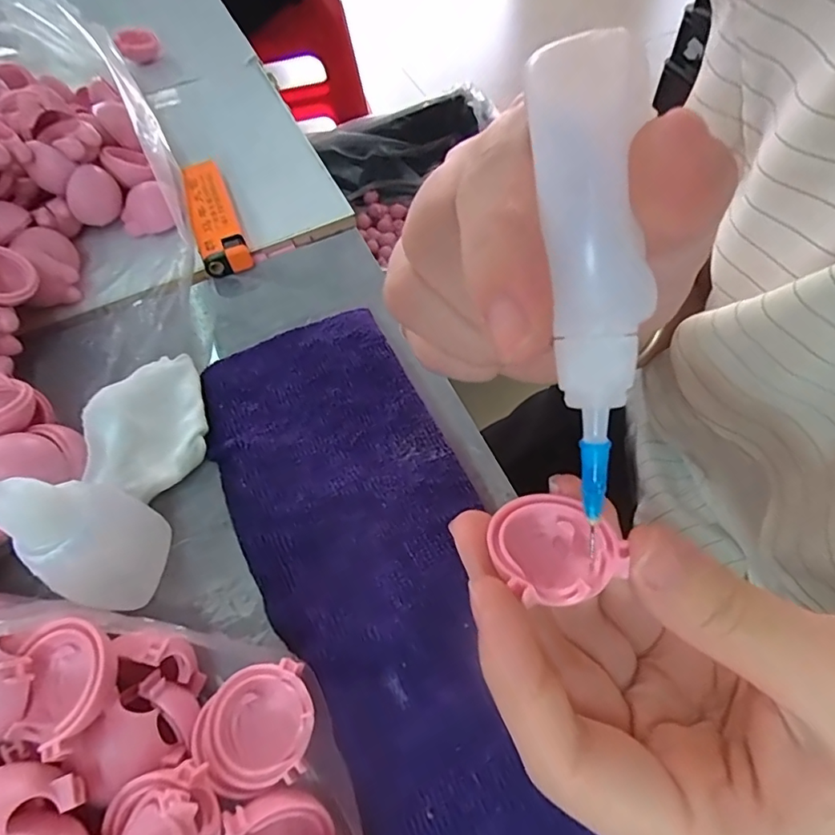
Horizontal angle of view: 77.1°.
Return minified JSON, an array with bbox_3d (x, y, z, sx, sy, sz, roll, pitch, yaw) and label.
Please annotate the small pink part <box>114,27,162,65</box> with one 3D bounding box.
[{"bbox_3d":[-0.203,-0.271,0.382,0.028,0.022,0.014,-25,60,-11],"label":"small pink part"}]

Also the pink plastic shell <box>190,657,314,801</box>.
[{"bbox_3d":[-0.046,0.089,0.150,0.031,0.012,0.029,-18,60,-8],"label":"pink plastic shell"}]

